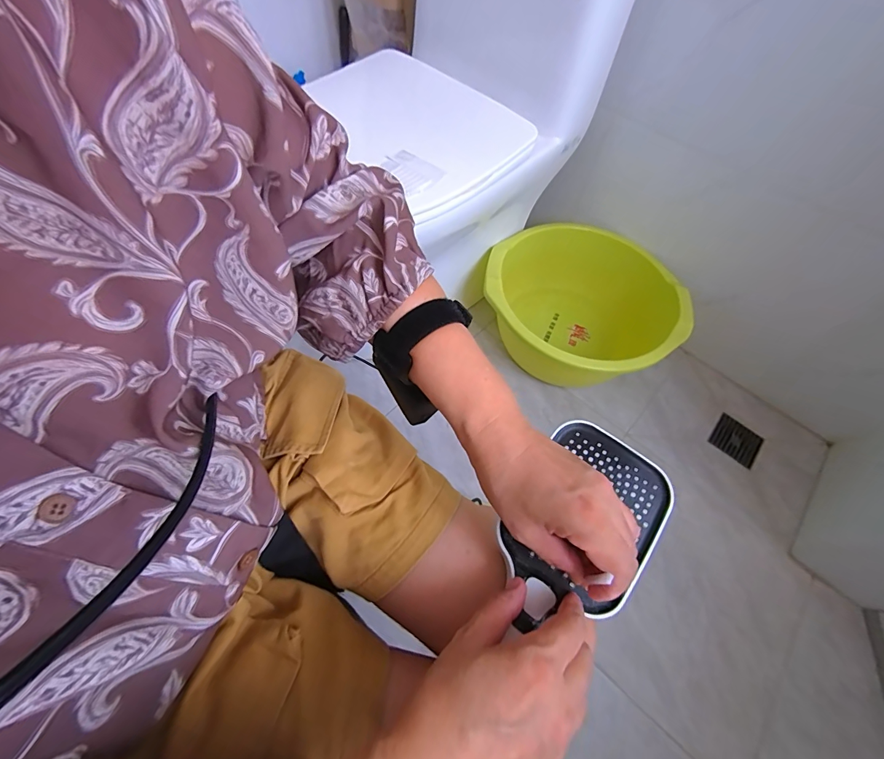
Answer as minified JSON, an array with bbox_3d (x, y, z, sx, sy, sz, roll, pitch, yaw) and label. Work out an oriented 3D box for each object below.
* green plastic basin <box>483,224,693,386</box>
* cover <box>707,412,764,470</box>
[{"bbox_3d":[0.318,-0.159,0.903,0.351,0.219,0.409,-16,64,-9],"label":"green plastic basin"},{"bbox_3d":[0.663,0.137,0.883,0.096,0.007,0.115,41,58,19],"label":"cover"}]

